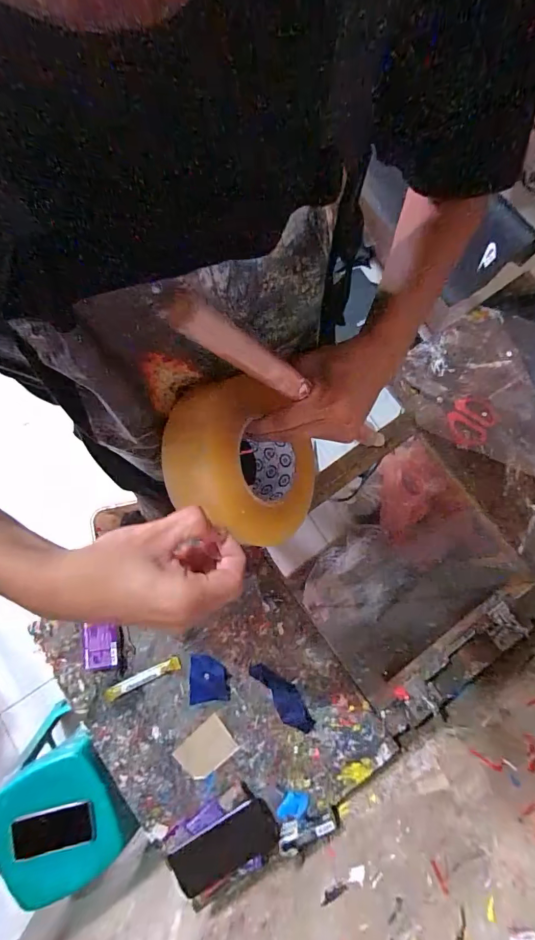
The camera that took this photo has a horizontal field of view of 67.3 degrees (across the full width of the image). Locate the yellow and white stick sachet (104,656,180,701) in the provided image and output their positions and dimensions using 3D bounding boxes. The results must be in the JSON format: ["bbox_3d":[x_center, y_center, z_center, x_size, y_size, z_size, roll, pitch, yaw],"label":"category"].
[{"bbox_3d":[-0.220,0.367,0.704,0.139,0.012,0.022,-24,81,-5],"label":"yellow and white stick sachet"}]

